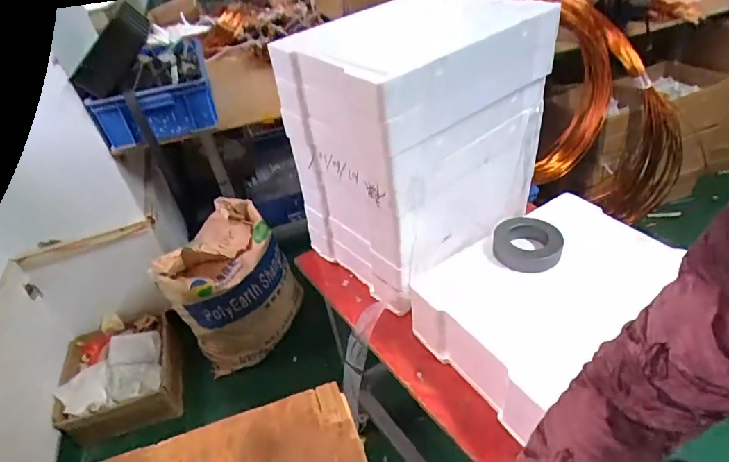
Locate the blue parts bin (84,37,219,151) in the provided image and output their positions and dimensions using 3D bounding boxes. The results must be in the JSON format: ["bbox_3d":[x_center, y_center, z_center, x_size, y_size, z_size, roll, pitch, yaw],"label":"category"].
[{"bbox_3d":[-0.602,-0.419,1.315,0.295,0.168,0.397,-16,41,-10],"label":"blue parts bin"}]

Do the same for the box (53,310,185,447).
[{"bbox_3d":[-0.772,0.455,1.464,0.374,0.188,0.338,-16,41,-11],"label":"box"}]

